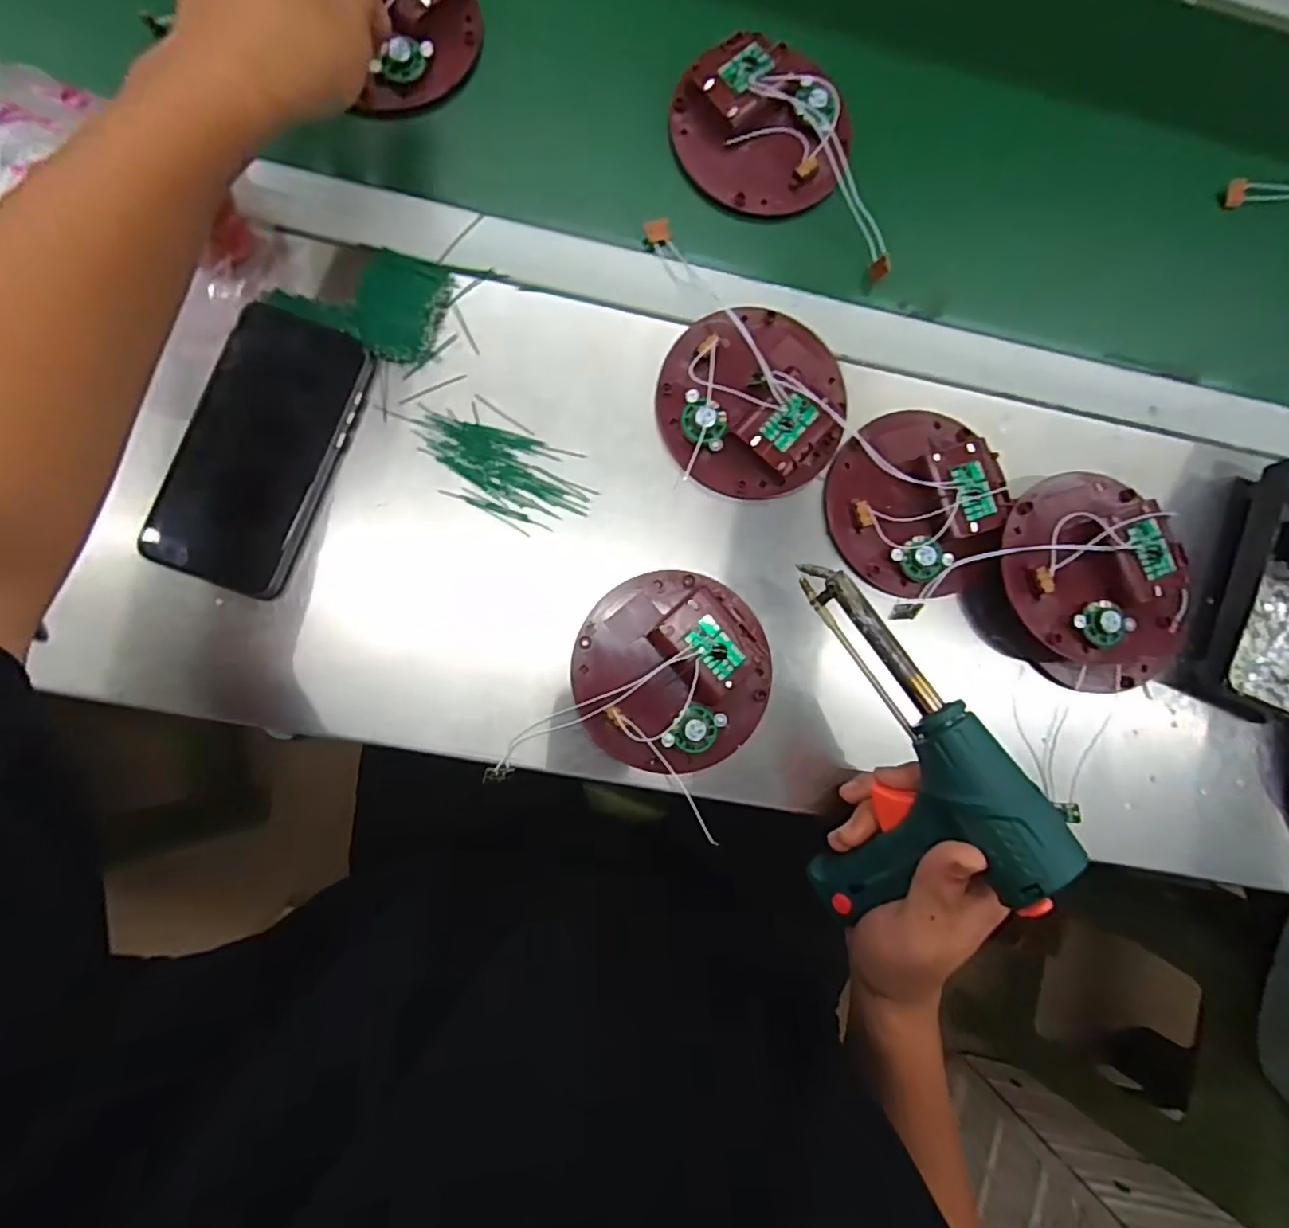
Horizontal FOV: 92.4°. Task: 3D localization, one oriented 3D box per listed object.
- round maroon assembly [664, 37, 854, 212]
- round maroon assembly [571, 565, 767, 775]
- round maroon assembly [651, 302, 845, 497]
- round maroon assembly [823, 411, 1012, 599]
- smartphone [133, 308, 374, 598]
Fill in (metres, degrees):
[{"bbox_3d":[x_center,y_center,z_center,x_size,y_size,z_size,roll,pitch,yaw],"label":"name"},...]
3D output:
[{"bbox_3d":[0.080,-0.324,0.412,0.106,0.025,0.109,0,86,-6],"label":"round maroon assembly"},{"bbox_3d":[0.017,0.035,0.378,0.115,0.024,0.119,0,86,-6],"label":"round maroon assembly"},{"bbox_3d":[0.070,-0.139,0.394,0.118,0.025,0.120,0,86,-6],"label":"round maroon assembly"},{"bbox_3d":[0.177,-0.072,0.399,0.110,0.019,0.120,0,86,-6],"label":"round maroon assembly"},{"bbox_3d":[-0.226,-0.098,0.366,0.083,0.010,0.164,19,84,-5],"label":"smartphone"}]

